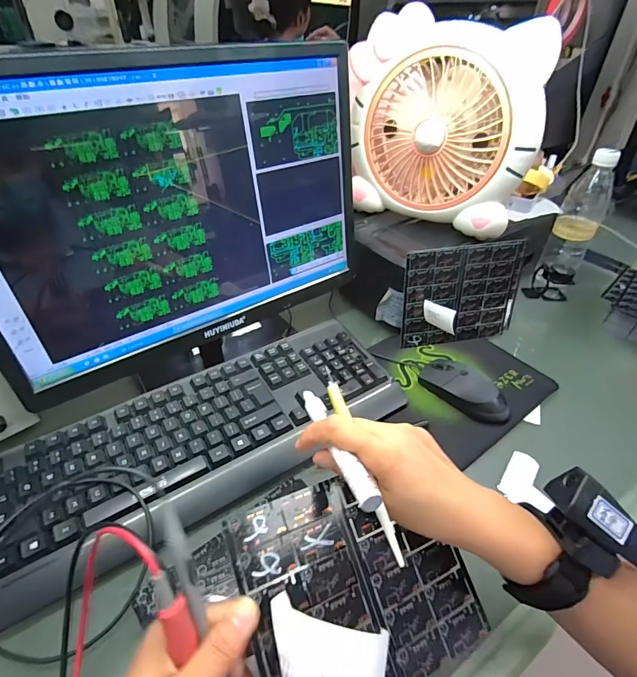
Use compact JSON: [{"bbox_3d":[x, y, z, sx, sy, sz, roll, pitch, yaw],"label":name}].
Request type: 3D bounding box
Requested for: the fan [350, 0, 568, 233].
[{"bbox_3d":[0.179,-0.302,0.560,0.252,0.235,0.127,26,45,26],"label":"fan"}]

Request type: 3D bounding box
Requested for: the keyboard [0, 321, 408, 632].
[{"bbox_3d":[-0.112,0.103,0.435,0.437,0.040,0.158,-23,45,-27],"label":"keyboard"}]

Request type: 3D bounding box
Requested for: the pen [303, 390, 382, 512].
[{"bbox_3d":[0.011,0.077,0.301,0.015,0.010,0.134,-11,27,-15],"label":"pen"}]

